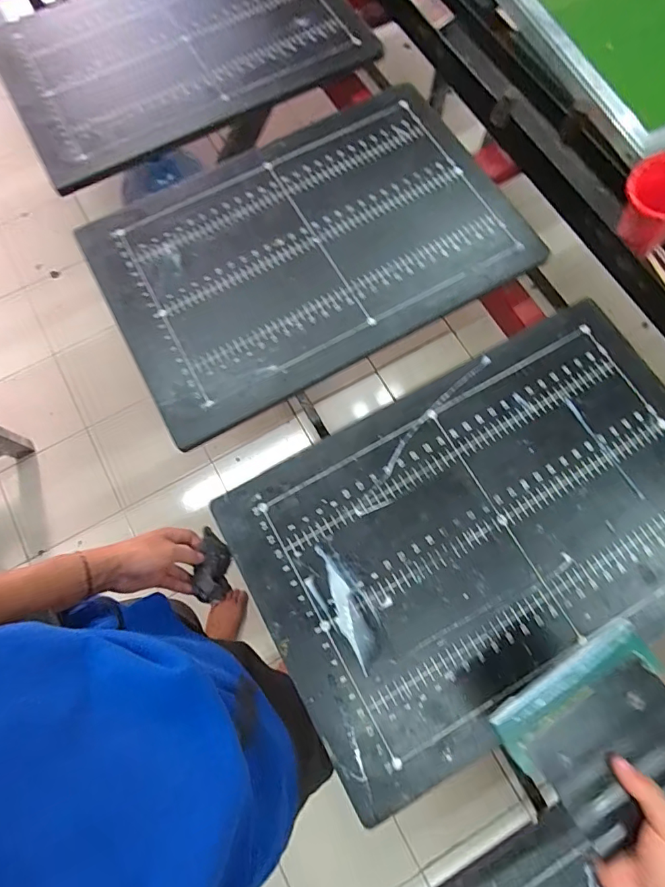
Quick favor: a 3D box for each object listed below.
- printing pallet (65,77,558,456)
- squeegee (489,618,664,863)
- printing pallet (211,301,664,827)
[{"bbox_3d":[-0.037,-0.290,0.684,0.577,0.020,0.383,-29,75,-7],"label":"printing pallet"},{"bbox_3d":[0.251,0.265,0.422,0.157,0.029,0.138,-34,76,-8],"label":"squeegee"},{"bbox_3d":[0.200,0.097,0.569,0.587,0.015,0.385,-29,75,-7],"label":"printing pallet"}]

